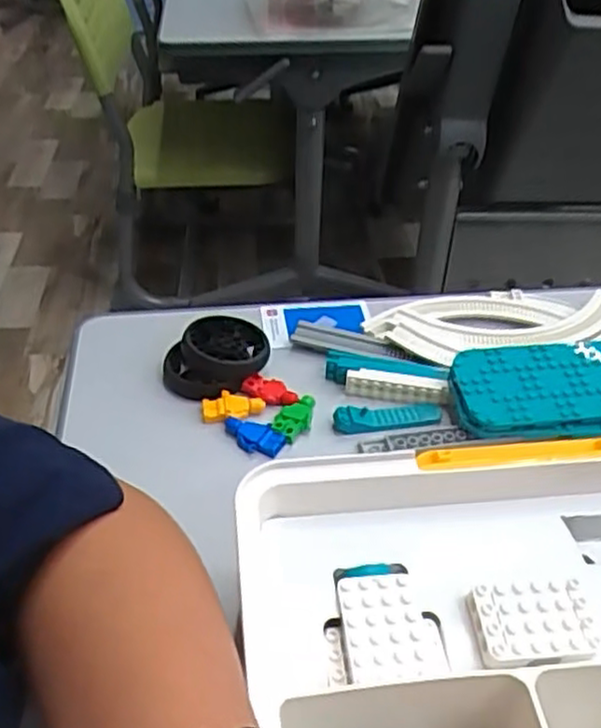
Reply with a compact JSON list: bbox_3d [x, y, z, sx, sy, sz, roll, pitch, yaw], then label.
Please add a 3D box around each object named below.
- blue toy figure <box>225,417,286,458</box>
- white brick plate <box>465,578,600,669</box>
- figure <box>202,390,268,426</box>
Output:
[{"bbox_3d":[-0.030,0.045,0.449,0.039,0.009,0.018,17,42,17],"label":"blue toy figure"},{"bbox_3d":[0.093,0.101,0.284,0.048,0.008,0.032,-3,40,-6],"label":"white brick plate"},{"bbox_3d":[-0.044,0.027,0.467,0.040,0.008,0.021,-12,42,-16],"label":"figure"}]

